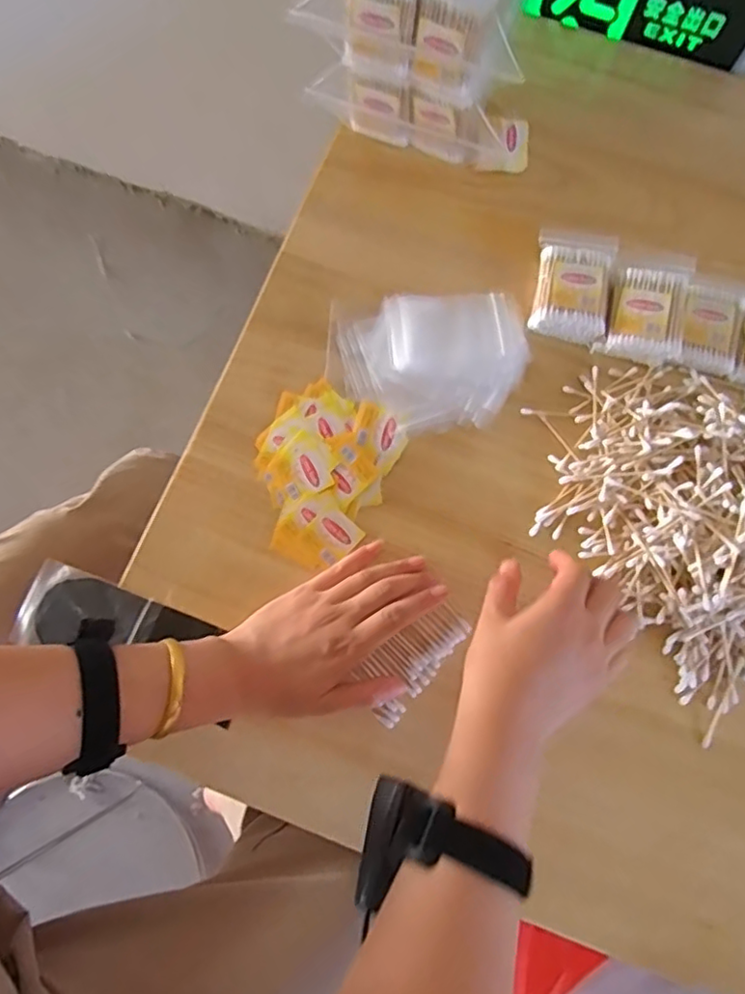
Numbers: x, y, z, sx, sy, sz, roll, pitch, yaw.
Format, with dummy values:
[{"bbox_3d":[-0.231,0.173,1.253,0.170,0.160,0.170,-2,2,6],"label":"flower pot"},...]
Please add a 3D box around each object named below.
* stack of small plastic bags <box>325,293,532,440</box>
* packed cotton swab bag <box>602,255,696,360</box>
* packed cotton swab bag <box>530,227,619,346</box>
[{"bbox_3d":[0.049,-0.117,0.523,0.166,0.015,0.124,-10,76,-3],"label":"stack of small plastic bags"},{"bbox_3d":[0.231,-0.161,0.524,0.057,0.036,0.092,17,77,4],"label":"packed cotton swab bag"},{"bbox_3d":[0.169,-0.177,0.529,0.061,0.030,0.094,11,76,2],"label":"packed cotton swab bag"}]

